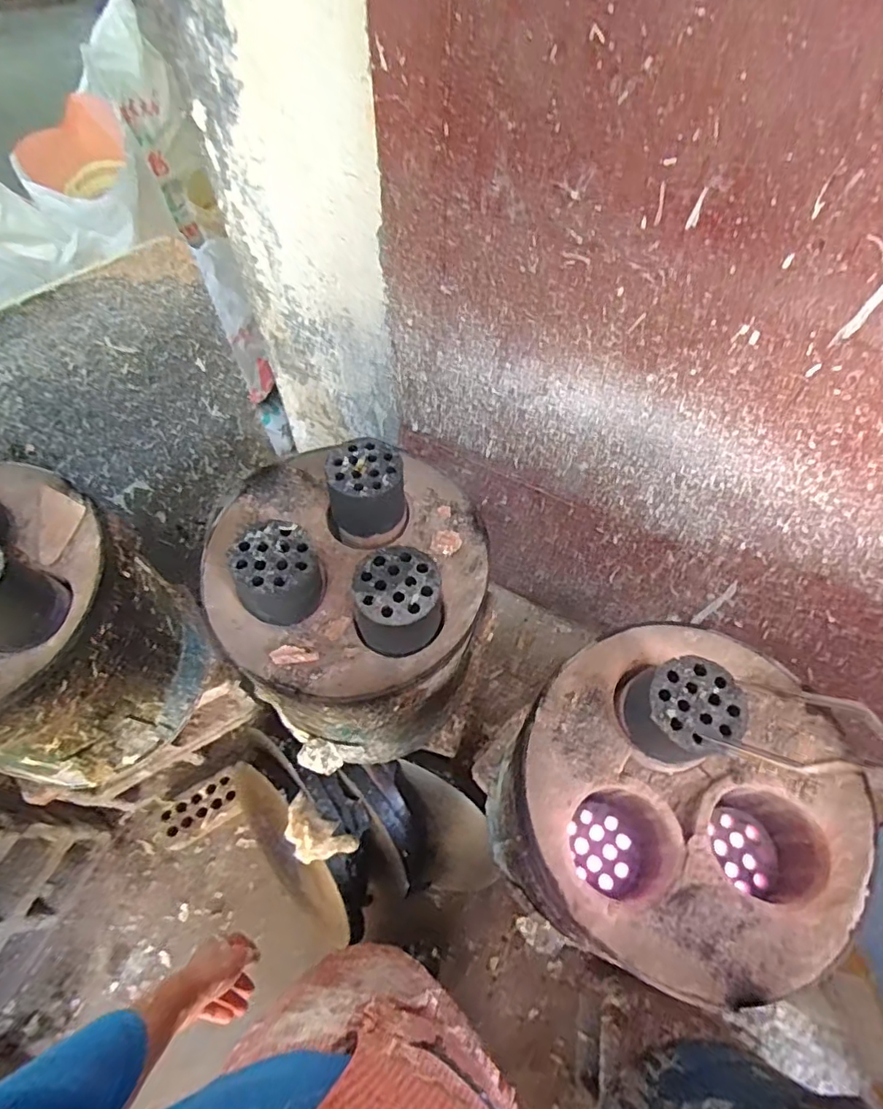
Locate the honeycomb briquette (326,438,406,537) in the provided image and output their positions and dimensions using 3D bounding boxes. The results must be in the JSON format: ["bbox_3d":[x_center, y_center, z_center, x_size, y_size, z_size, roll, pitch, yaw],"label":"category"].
[{"bbox_3d":[-0.097,-0.088,0.756,0.098,0.082,0.104,-4,63,-3],"label":"honeycomb briquette"}]

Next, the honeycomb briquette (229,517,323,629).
[{"bbox_3d":[-0.197,0.024,0.692,0.092,0.098,0.088,1,63,-1],"label":"honeycomb briquette"}]

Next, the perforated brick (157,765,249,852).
[{"bbox_3d":[-0.536,0.568,1.271,0.211,0.071,0.100,-28,67,-15],"label":"perforated brick"}]

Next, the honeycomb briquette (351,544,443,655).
[{"bbox_3d":[-0.049,0.057,0.671,0.098,0.098,0.097,1,63,-1],"label":"honeycomb briquette"}]

